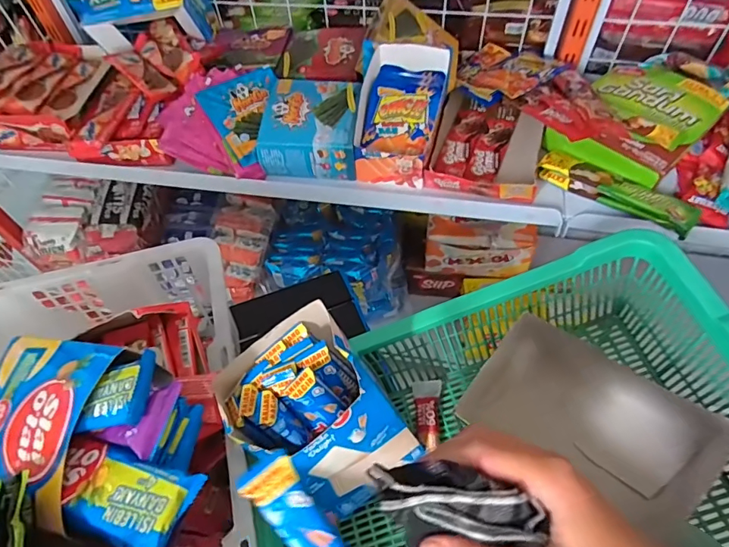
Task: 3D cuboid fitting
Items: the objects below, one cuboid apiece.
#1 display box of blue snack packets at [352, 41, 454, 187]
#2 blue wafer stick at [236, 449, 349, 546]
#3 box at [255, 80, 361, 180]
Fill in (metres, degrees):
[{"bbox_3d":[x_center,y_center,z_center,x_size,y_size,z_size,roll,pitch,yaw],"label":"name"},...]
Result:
[{"bbox_3d":[0.051,-0.224,0.631,0.106,0.114,0.175,13,58,12],"label":"display box of blue snack packets"},{"bbox_3d":[-0.005,0.174,0.251,0.026,0.009,0.181,-36,99,-18],"label":"blue wafer stick"},{"bbox_3d":[-0.071,-0.201,0.648,0.126,0.070,0.122,2,57,5],"label":"box"}]

